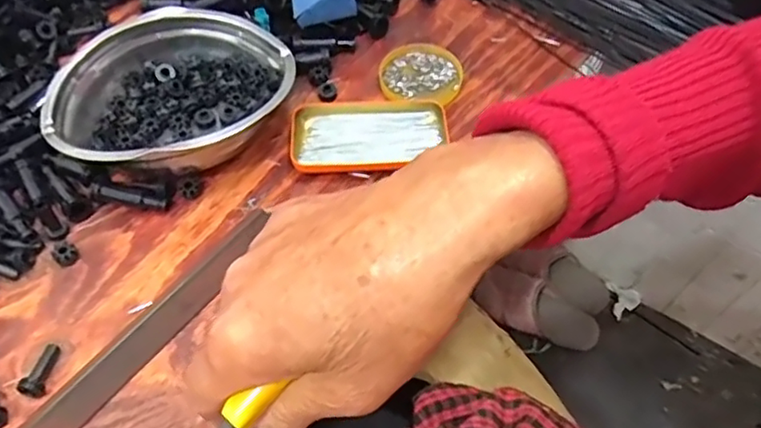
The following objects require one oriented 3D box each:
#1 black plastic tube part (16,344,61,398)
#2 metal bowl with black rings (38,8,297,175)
[{"bbox_3d":[-0.247,0.114,0.444,0.014,0.017,0.040,10,44,1],"label":"black plastic tube part"},{"bbox_3d":[-0.192,-0.113,0.555,0.213,0.059,0.186,-37,63,-23],"label":"metal bowl with black rings"}]

